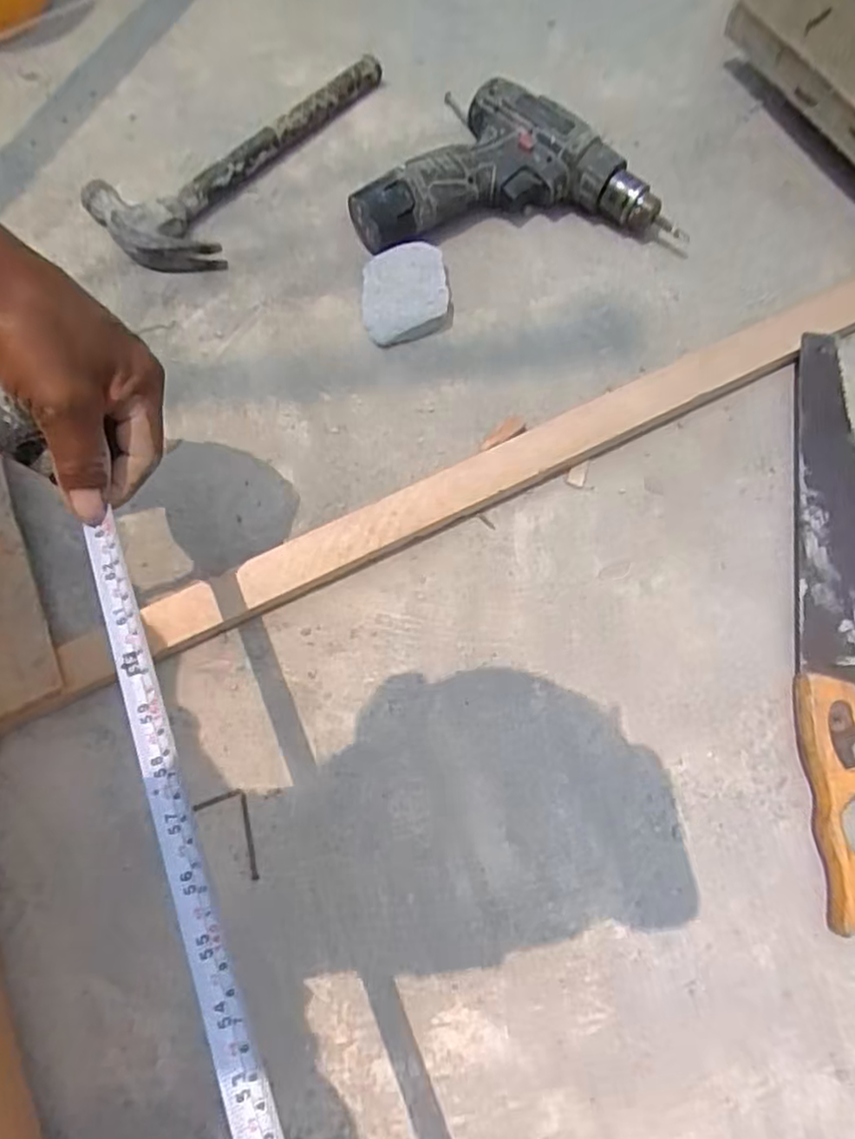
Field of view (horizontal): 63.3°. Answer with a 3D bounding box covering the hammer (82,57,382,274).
[{"bbox_3d":[-0.162,-0.361,0.589,0.125,0.031,0.255,33,75,11],"label":"hammer"}]

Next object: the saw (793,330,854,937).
[{"bbox_3d":[0.279,0.024,0.462,0.093,0.023,0.403,-1,72,1],"label":"saw"}]

